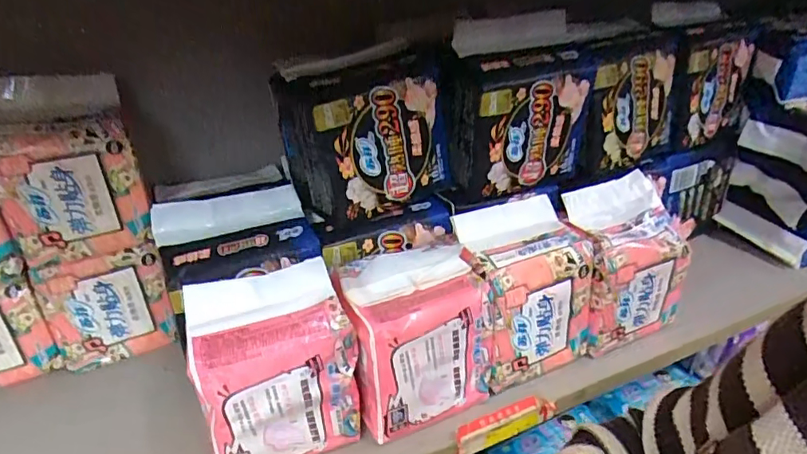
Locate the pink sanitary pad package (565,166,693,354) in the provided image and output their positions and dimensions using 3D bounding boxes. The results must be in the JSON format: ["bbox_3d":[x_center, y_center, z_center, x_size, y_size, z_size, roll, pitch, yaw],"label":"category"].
[{"bbox_3d":[0.184,0.029,0.449,0.092,0.126,0.060,-15,29,-24],"label":"pink sanitary pad package"}]

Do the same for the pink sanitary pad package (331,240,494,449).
[{"bbox_3d":[0.006,0.076,0.386,0.096,0.101,0.084,-11,28,-17],"label":"pink sanitary pad package"}]

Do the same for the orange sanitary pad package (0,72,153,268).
[{"bbox_3d":[-0.256,-0.047,0.417,0.104,0.129,0.053,-12,28,-19],"label":"orange sanitary pad package"}]

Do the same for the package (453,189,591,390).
[{"bbox_3d":[0.089,0.051,0.425,0.105,0.115,0.074,-14,29,-23],"label":"package"}]

